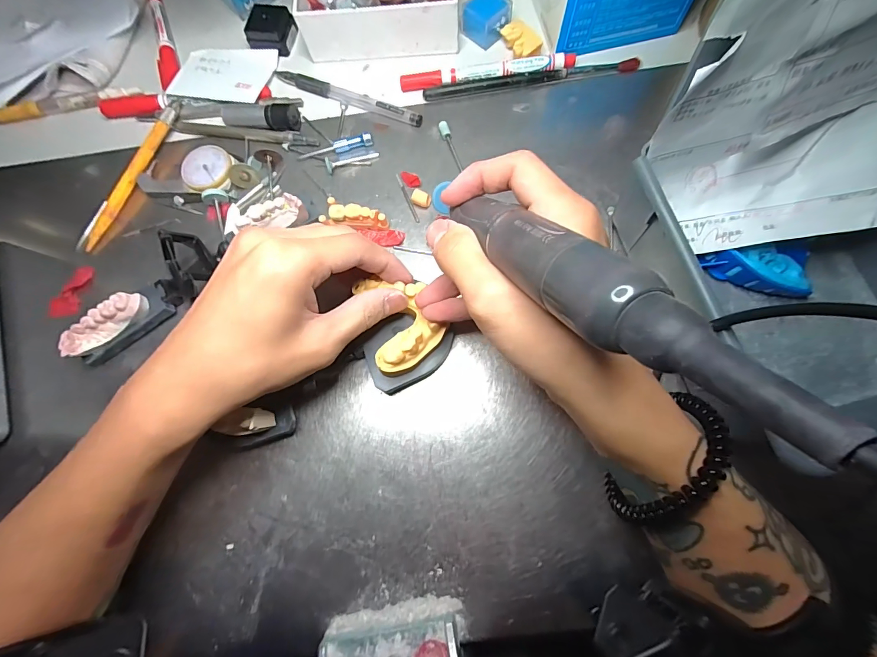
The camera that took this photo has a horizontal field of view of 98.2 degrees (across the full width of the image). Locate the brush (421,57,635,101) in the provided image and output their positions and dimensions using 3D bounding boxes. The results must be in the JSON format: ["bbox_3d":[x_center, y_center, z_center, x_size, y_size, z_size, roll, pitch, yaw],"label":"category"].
[{"bbox_3d":[0.071,-0.195,0.296,0.163,0.009,0.011,-7,76,2],"label":"brush"}]

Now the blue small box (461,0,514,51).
[{"bbox_3d":[0.038,-0.250,0.305,0.029,0.026,0.032,-44,77,-7],"label":"blue small box"}]

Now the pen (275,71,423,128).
[{"bbox_3d":[-0.075,-0.188,0.304,0.134,0.010,0.013,23,78,9],"label":"pen"}]

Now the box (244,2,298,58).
[{"bbox_3d":[-0.141,-0.254,0.322,0.037,0.016,0.033,11,77,6],"label":"box"}]

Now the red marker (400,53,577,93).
[{"bbox_3d":[0.038,-0.202,0.298,0.134,0.009,0.014,-6,76,2],"label":"red marker"}]

